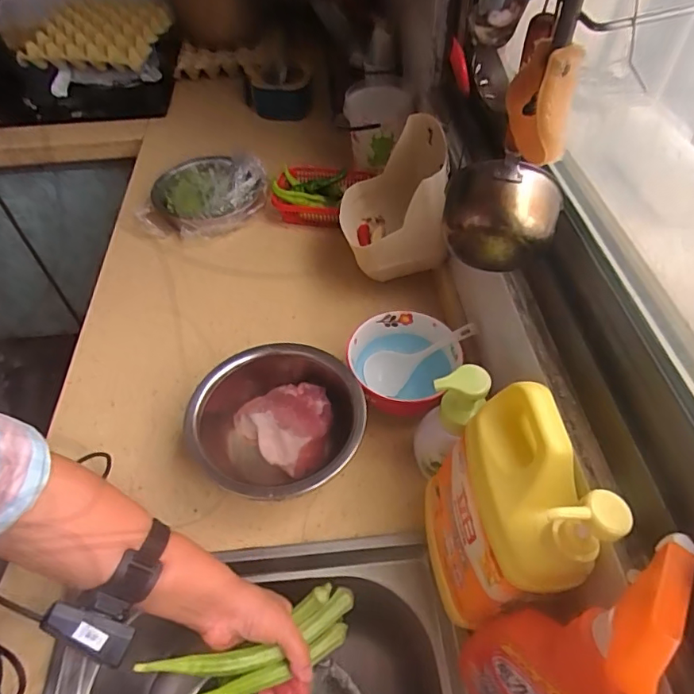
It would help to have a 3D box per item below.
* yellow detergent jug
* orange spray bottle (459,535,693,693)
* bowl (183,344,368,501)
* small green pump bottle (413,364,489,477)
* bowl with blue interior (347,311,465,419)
[{"bbox_3d":[0.123,0.133,0.427,0.085,0.223,0.149,-6,50,-3],"label":"yellow detergent jug"},{"bbox_3d":[0.155,0.227,0.351,0.099,0.244,0.092,-8,51,-5],"label":"orange spray bottle"},{"bbox_3d":[-0.077,0.097,0.596,0.189,0.095,0.194,-1,50,1],"label":"bowl"},{"bbox_3d":[0.103,0.075,0.529,0.062,0.154,0.052,28,57,23],"label":"small green pump bottle"},{"bbox_3d":[0.067,0.033,0.643,0.130,0.089,0.151,18,53,16],"label":"bowl with blue interior"}]

